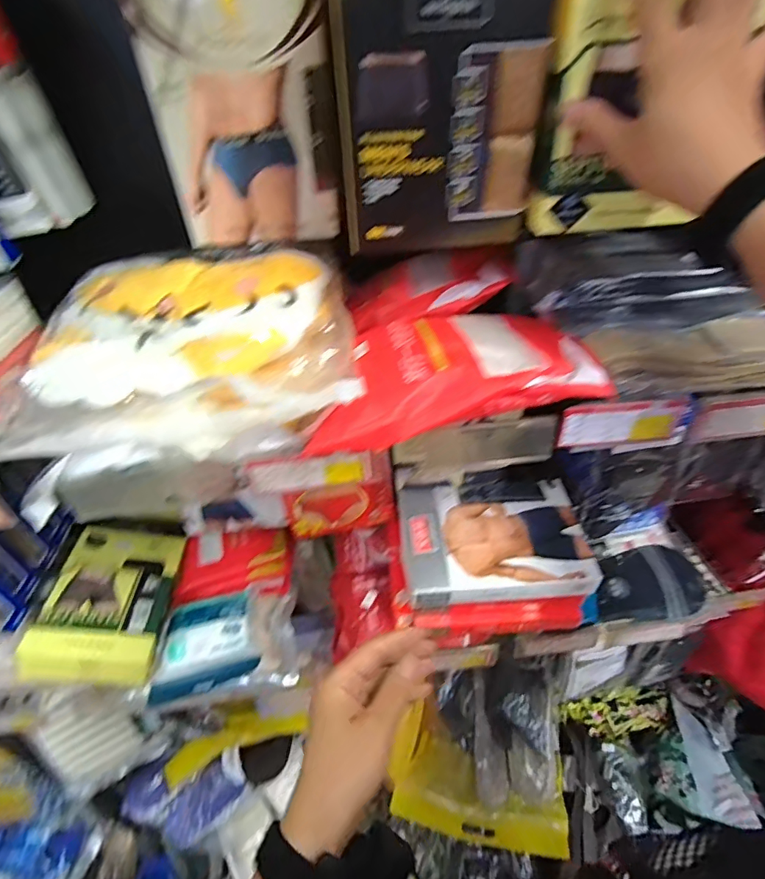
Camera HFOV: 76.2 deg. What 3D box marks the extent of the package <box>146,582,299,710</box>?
[{"bbox_3d":[-0.194,0.247,0.597,0.160,0.047,0.122,-11,41,-7],"label":"package"}]

